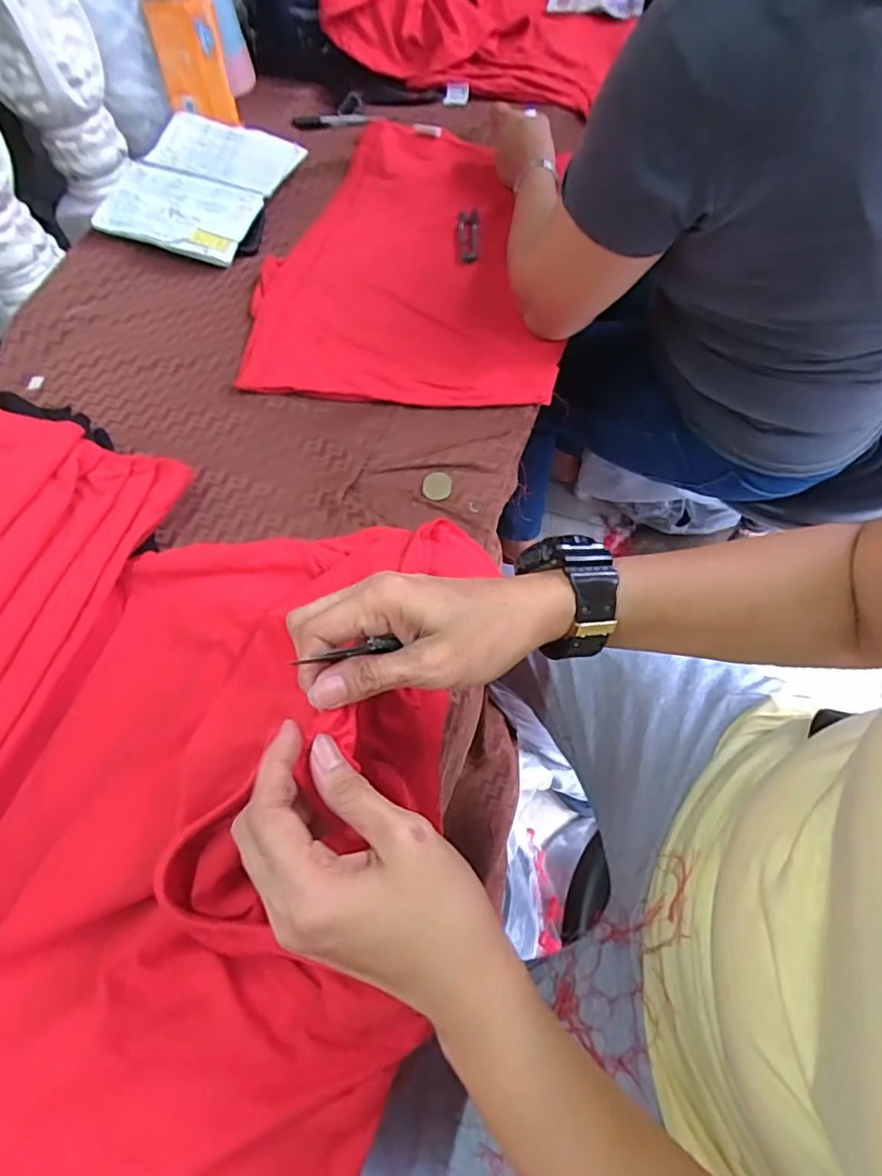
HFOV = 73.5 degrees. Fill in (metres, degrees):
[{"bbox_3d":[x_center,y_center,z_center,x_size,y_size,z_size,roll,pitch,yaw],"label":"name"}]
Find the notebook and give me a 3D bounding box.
[{"bbox_3d":[-0.312,-0.530,0.785,0.182,0.044,0.248,14,64,7],"label":"notebook"}]

